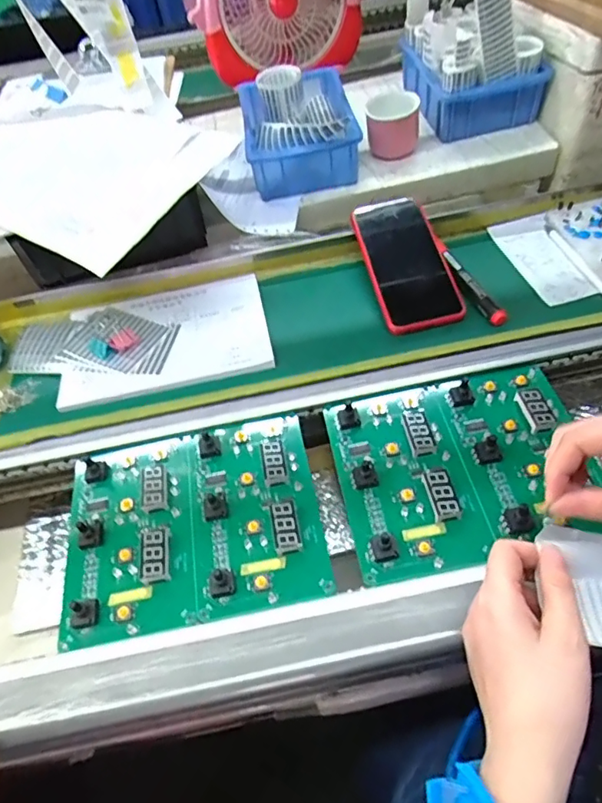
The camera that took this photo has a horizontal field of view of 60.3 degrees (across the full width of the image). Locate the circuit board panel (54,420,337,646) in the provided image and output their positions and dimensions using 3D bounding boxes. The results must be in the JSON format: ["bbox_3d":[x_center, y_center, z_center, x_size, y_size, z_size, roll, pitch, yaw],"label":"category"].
[{"bbox_3d":[-0.087,0.094,0.413,0.199,0.016,0.156,-11,54,-2],"label":"circuit board panel"}]

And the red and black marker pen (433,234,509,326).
[{"bbox_3d":[0.168,-0.124,0.527,0.015,0.016,0.134,-22,55,-10],"label":"red and black marker pen"}]

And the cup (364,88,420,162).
[{"bbox_3d":[0.112,-0.324,0.615,0.073,0.056,0.053,2,54,7],"label":"cup"}]

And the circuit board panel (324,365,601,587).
[{"bbox_3d":[0.127,0.046,0.422,0.190,0.025,0.169,-11,54,-2],"label":"circuit board panel"}]

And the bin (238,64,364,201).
[{"bbox_3d":[-0.006,-0.340,0.636,0.127,0.086,0.192,-9,54,-1],"label":"bin"}]

